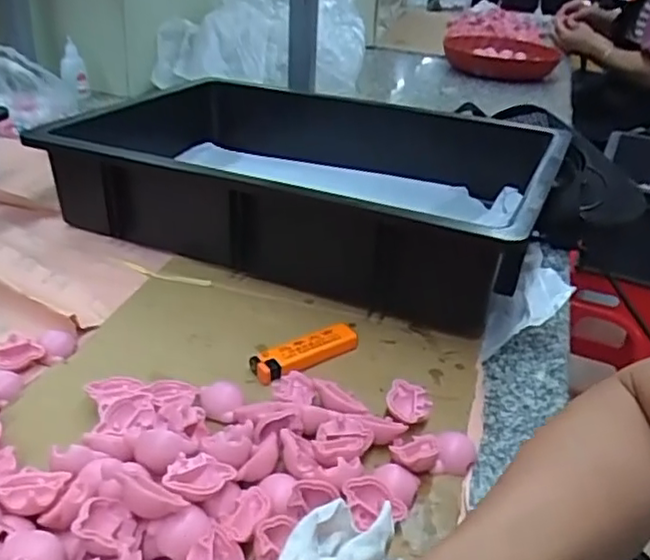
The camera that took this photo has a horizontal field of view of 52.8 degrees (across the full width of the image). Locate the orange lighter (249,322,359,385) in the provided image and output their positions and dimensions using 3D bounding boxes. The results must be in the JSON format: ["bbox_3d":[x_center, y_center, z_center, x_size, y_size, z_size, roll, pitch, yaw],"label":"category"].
[{"bbox_3d":[-0.012,0.049,0.462,0.082,0.014,0.022,-17,37,-33],"label":"orange lighter"}]

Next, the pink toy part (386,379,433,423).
[{"bbox_3d":[0.054,0.079,0.422,0.028,0.015,0.027,11,31,9],"label":"pink toy part"}]

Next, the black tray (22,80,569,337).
[{"bbox_3d":[-0.007,-0.093,0.618,0.394,0.090,0.333,17,32,19],"label":"black tray"}]

